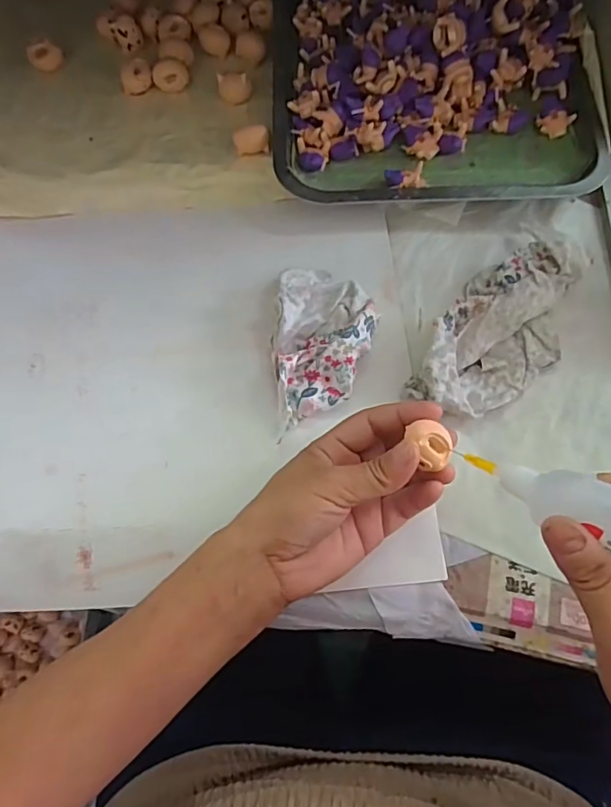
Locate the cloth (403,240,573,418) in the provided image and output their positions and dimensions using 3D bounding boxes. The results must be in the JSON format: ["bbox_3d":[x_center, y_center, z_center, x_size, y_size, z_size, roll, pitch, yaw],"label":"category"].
[{"bbox_3d":[0.143,-0.055,0.379,0.080,0.033,0.161,34,74,11],"label":"cloth"}]

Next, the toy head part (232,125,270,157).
[{"bbox_3d":[-0.044,-0.216,0.437,0.028,0.018,0.016,-6,68,-1],"label":"toy head part"}]

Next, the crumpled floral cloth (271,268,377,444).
[{"bbox_3d":[0.012,-0.040,0.379,0.069,0.030,0.124,6,69,4],"label":"crumpled floral cloth"}]

